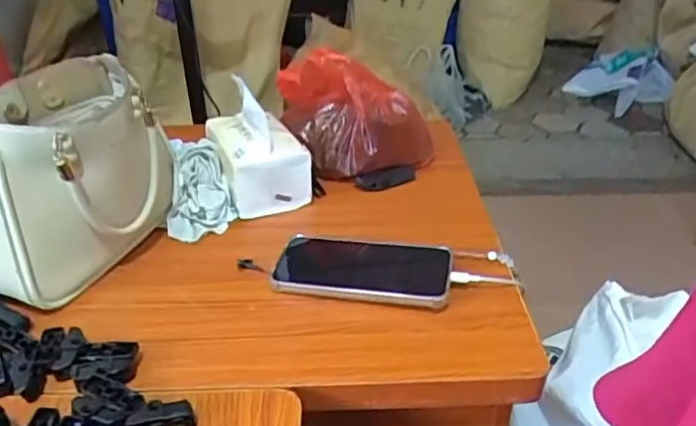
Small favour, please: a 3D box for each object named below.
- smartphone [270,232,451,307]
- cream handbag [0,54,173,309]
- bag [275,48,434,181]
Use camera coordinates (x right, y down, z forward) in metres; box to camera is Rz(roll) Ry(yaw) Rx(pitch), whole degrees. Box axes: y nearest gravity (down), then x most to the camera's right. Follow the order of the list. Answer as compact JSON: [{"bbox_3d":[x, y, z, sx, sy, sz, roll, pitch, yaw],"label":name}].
[{"bbox_3d":[0.015,0.050,0.592,0.167,0.014,0.094,4,33,11],"label":"smartphone"},{"bbox_3d":[-0.278,-0.034,0.591,0.135,0.175,0.201,10,34,14],"label":"cream handbag"},{"bbox_3d":[0.013,-0.115,0.740,0.177,0.161,0.101,5,33,6],"label":"bag"}]

